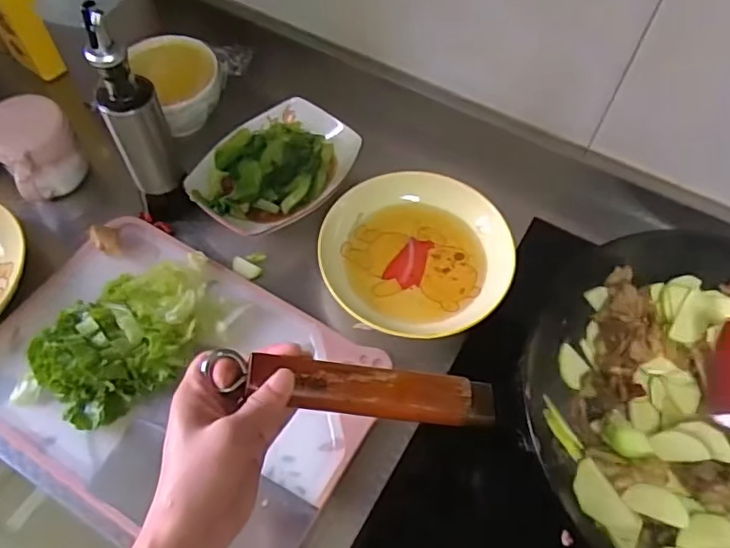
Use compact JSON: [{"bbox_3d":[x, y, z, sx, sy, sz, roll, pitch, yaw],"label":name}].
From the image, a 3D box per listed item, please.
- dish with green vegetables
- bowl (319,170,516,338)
[{"bbox_3d":[-0.098,-0.126,0.663,0.133,0.063,0.187,27,63,14],"label":"dish with green vegetables"},{"bbox_3d":[0.051,-0.026,0.626,0.189,0.044,0.190,0,60,-1],"label":"bowl"}]

